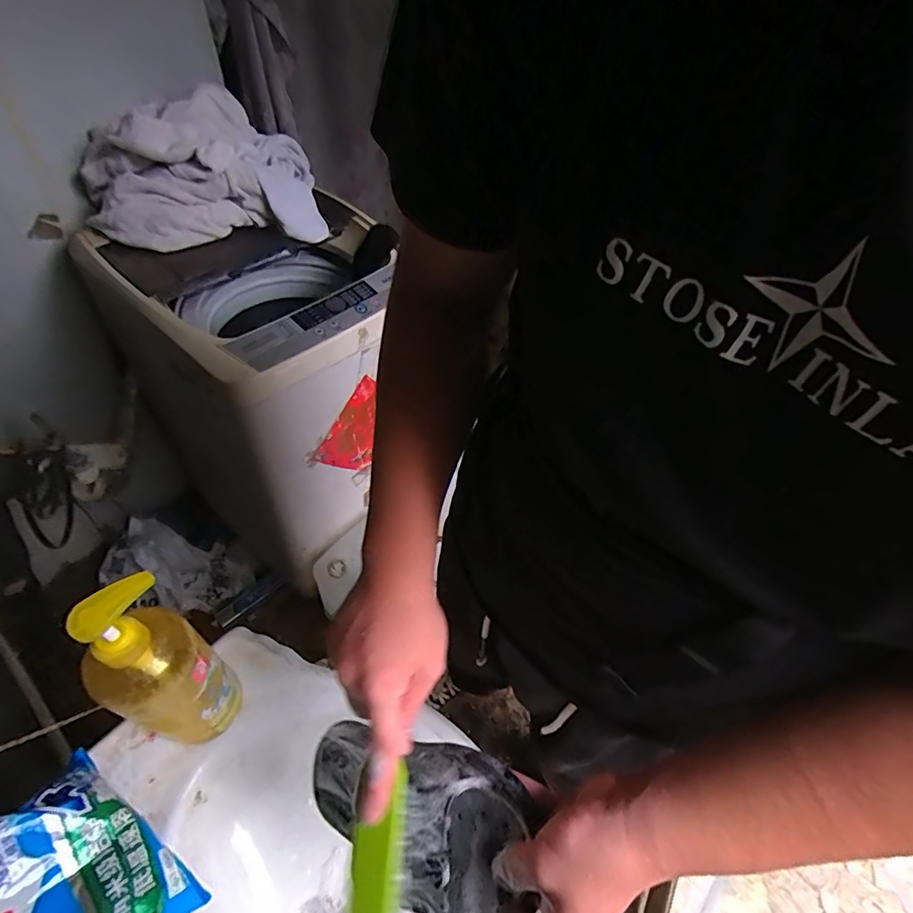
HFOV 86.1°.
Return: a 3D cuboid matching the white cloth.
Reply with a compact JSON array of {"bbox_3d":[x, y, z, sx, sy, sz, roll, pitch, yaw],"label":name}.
[{"bbox_3d":[-0.488,-0.536,0.932,0.415,0.198,0.255,-13,54,-13],"label":"white cloth"}]

